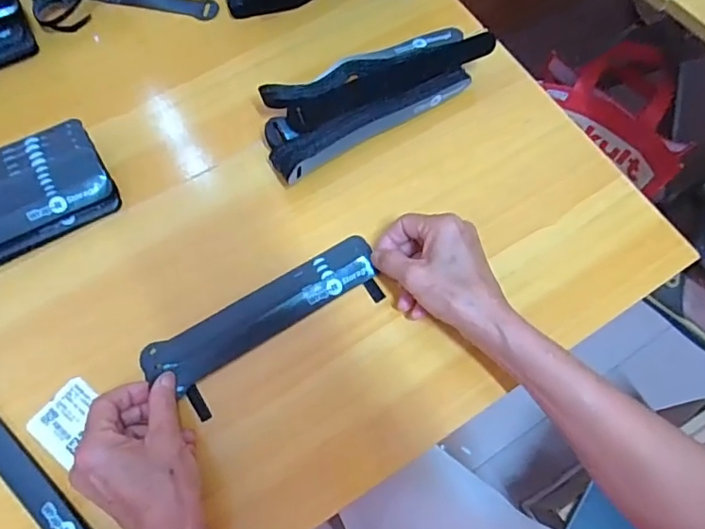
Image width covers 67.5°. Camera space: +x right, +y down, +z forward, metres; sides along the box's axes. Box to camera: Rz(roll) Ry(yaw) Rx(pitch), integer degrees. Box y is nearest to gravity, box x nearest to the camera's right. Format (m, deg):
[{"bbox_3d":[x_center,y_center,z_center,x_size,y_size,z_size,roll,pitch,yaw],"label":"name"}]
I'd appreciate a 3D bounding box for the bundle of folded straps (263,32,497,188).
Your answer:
[{"bbox_3d":[0.021,-0.153,0.475,0.226,0.043,0.079,-30,72,-11],"label":"bundle of folded straps"}]

